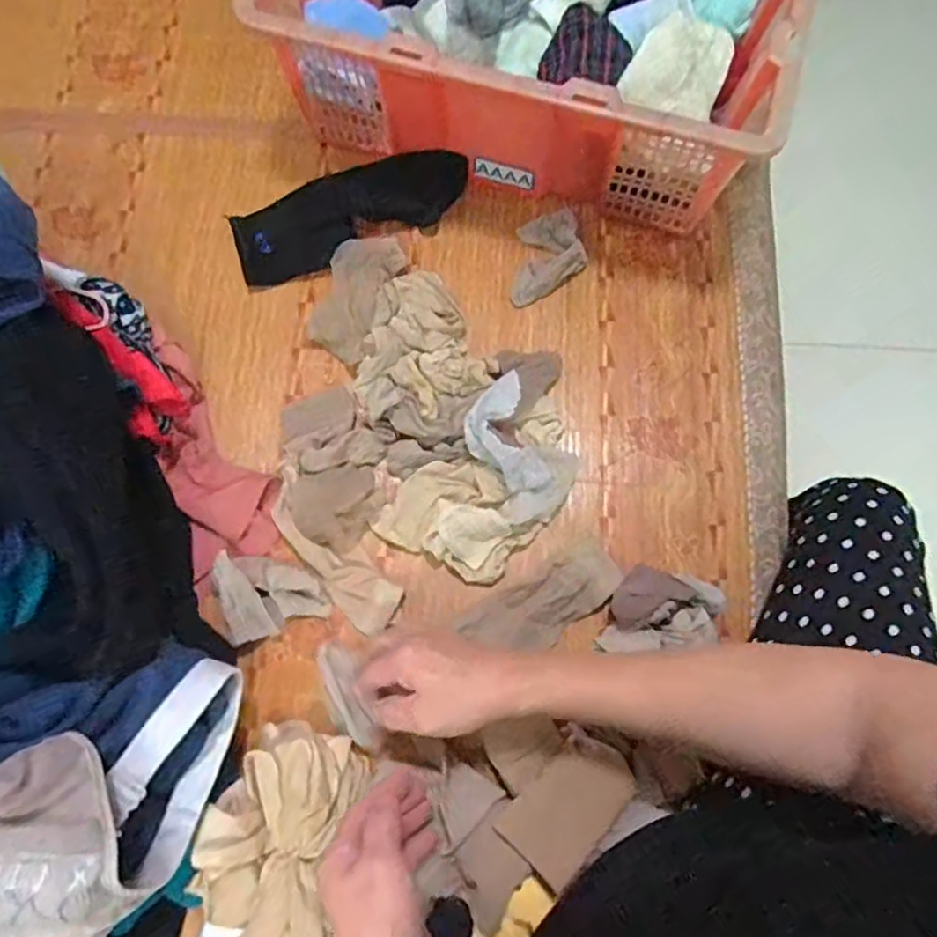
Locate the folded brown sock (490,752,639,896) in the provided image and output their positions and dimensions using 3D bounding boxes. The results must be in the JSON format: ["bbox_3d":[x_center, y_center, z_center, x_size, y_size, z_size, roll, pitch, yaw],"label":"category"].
[{"bbox_3d":[0.074,0.248,0.482,0.062,0.018,0.094,42,78,10],"label":"folded brown sock"}]

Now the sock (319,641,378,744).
[{"bbox_3d":[-0.099,0.179,0.531,0.032,0.022,0.088,-27,59,-8],"label":"sock"}]

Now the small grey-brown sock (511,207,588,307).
[{"bbox_3d":[0.075,-0.210,0.653,0.076,0.022,0.087,-10,75,-3],"label":"small grey-brown sock"}]

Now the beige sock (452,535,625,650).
[{"bbox_3d":[0.067,0.118,0.573,0.141,0.013,0.057,-30,77,-8],"label":"beige sock"}]

